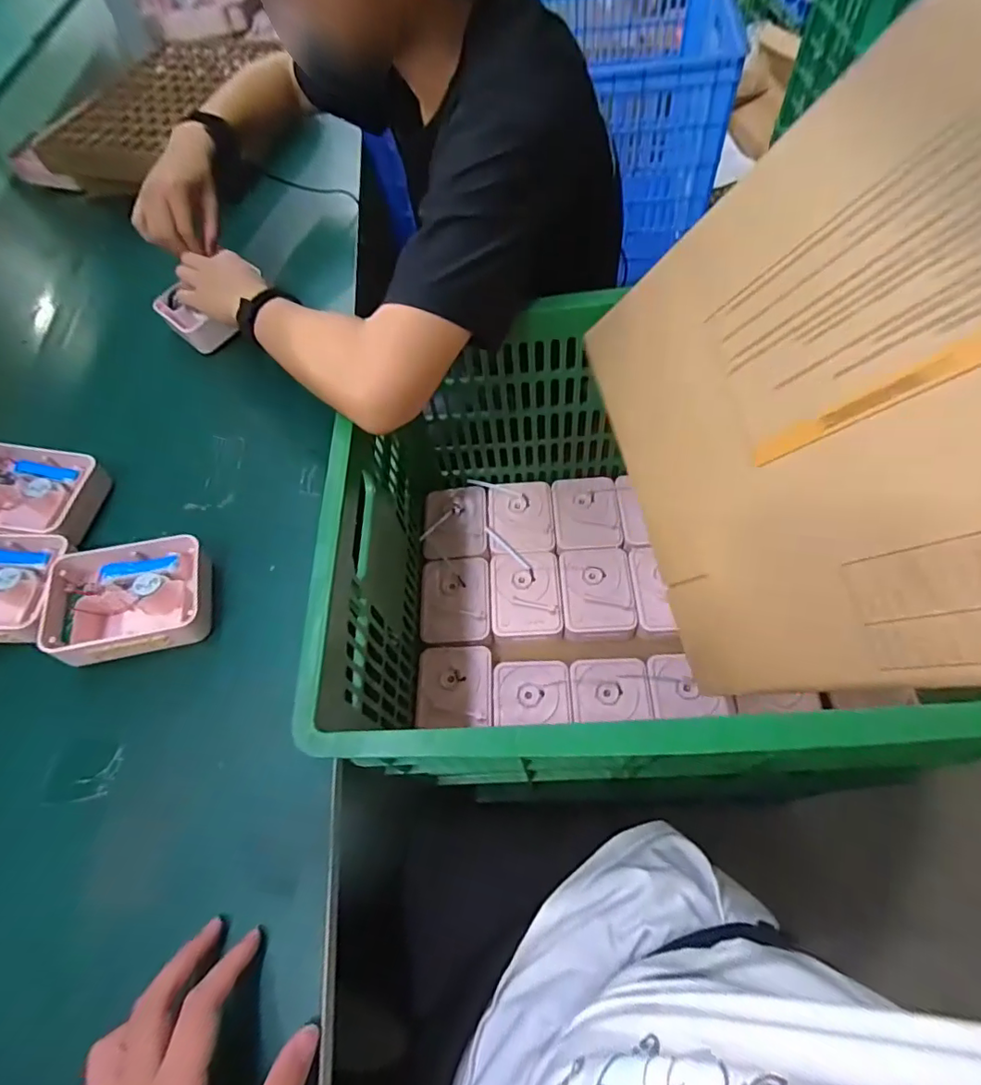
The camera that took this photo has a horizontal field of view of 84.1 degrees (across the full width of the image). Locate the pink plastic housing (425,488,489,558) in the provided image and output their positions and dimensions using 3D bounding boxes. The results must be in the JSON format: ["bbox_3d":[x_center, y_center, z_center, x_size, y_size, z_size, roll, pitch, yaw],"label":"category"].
[{"bbox_3d":[-0.053,-0.032,0.836,0.096,0.024,0.129,-2,64,2],"label":"pink plastic housing"}]

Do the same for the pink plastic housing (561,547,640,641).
[{"bbox_3d":[0.149,0.069,0.771,0.097,0.040,0.128,-3,64,2],"label":"pink plastic housing"}]

